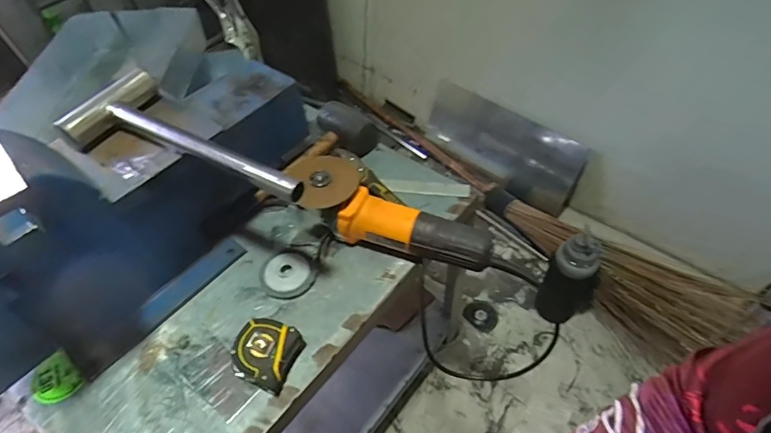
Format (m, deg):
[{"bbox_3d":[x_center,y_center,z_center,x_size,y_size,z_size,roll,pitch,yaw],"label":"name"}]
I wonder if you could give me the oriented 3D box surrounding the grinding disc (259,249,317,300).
[{"bbox_3d":[-0.137,0.077,0.634,0.071,0.014,0.076,-2,51,2],"label":"grinding disc"}]

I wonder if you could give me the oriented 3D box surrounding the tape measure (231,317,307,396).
[{"bbox_3d":[-0.141,0.163,0.548,0.068,0.042,0.073,13,53,14],"label":"tape measure"}]

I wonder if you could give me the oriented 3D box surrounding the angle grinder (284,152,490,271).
[{"bbox_3d":[0.008,-0.007,0.637,0.285,0.078,0.092,15,53,15],"label":"angle grinder"}]

